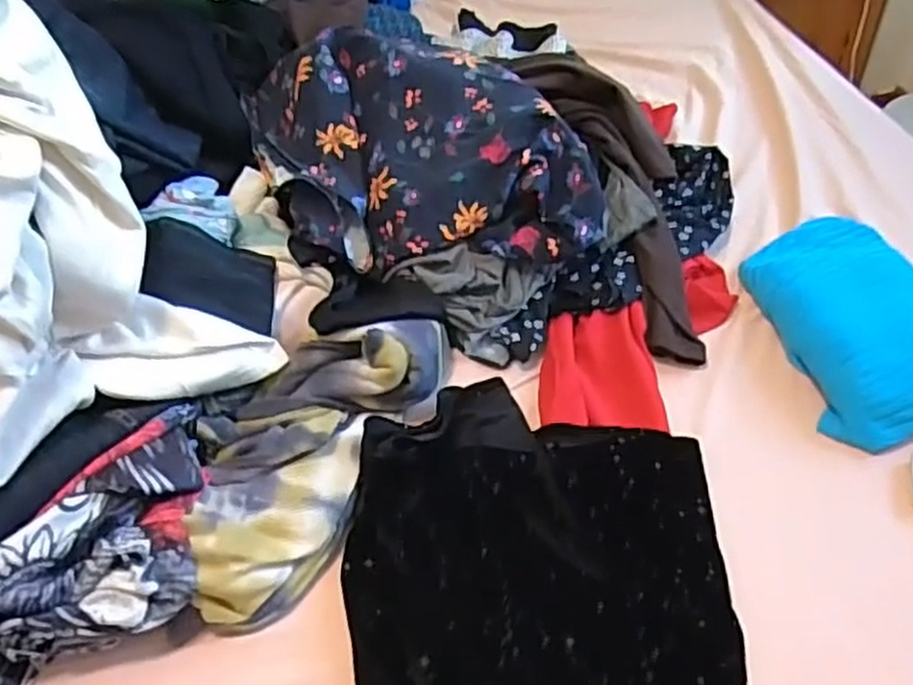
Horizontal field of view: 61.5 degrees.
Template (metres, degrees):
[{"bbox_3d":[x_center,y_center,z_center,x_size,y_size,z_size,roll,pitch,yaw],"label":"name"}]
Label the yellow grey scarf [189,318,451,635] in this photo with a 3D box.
[{"bbox_3d":[-0.155,0.087,0.753,0.176,0.081,0.358,20,51,23],"label":"yellow grey scarf"}]

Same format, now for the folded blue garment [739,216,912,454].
[{"bbox_3d":[0.425,-0.029,0.819,0.157,0.055,0.305,-7,46,-1],"label":"folded blue garment"}]

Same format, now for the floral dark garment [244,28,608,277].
[{"bbox_3d":[-0.053,-0.239,0.928,0.325,0.139,0.403,-19,47,-12],"label":"floral dark garment"}]

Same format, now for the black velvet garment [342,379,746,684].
[{"bbox_3d":[0.063,0.216,0.622,0.315,0.047,0.445,-1,46,5],"label":"black velvet garment"}]

